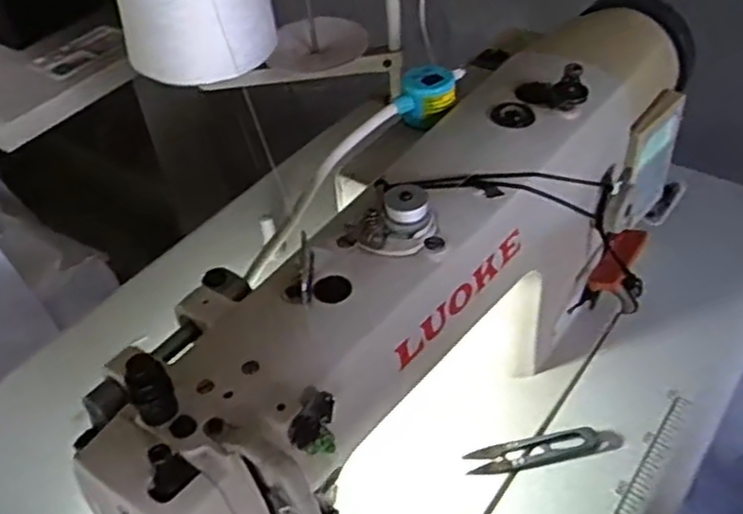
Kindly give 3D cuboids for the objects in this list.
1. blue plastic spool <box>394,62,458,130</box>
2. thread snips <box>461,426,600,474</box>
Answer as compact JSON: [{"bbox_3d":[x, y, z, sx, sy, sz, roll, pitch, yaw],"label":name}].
[{"bbox_3d":[0.041,-0.118,0.553,0.042,0.035,0.034,1,43,6],"label":"blue plastic spool"},{"bbox_3d":[0.125,0.150,0.577,0.101,0.012,0.026,-9,43,-5],"label":"thread snips"}]

